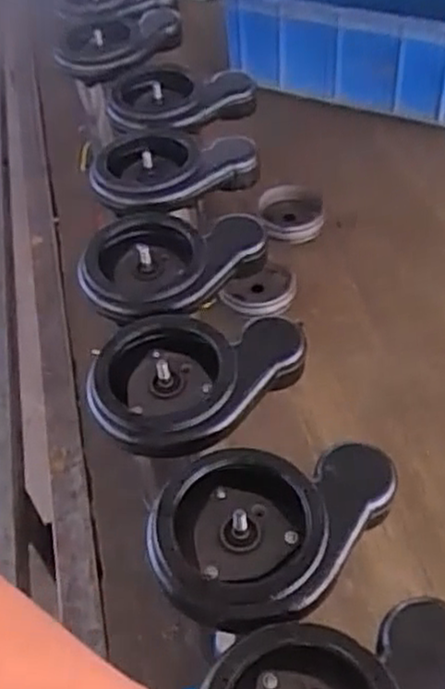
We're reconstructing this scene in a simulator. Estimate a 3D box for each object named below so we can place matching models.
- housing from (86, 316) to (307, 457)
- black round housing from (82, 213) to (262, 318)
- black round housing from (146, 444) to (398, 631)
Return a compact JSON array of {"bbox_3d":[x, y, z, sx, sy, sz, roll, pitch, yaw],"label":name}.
[{"bbox_3d":[-0.018,0.030,0.550,0.159,0.035,0.114,-3,49,3],"label":"housing"},{"bbox_3d":[-0.045,-0.080,0.647,0.161,0.033,0.115,-28,52,-17],"label":"black round housing"},{"bbox_3d":[0.028,0.112,0.471,0.116,0.037,0.153,28,57,26],"label":"black round housing"}]

